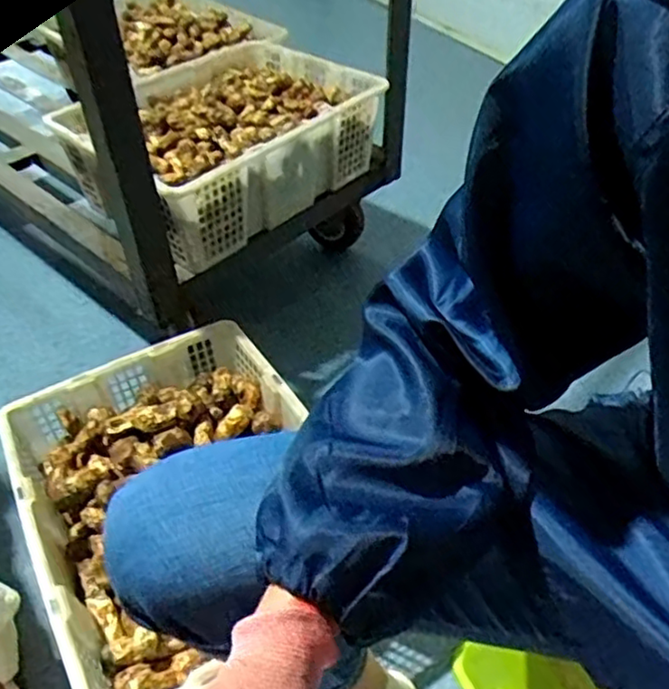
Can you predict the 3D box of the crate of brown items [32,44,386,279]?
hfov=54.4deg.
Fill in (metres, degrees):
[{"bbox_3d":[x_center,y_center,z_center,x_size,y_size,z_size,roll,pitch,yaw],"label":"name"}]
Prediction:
[{"bbox_3d":[-0.199,-0.346,1.143,0.404,0.182,0.455,32,54,31],"label":"crate of brown items"}]

